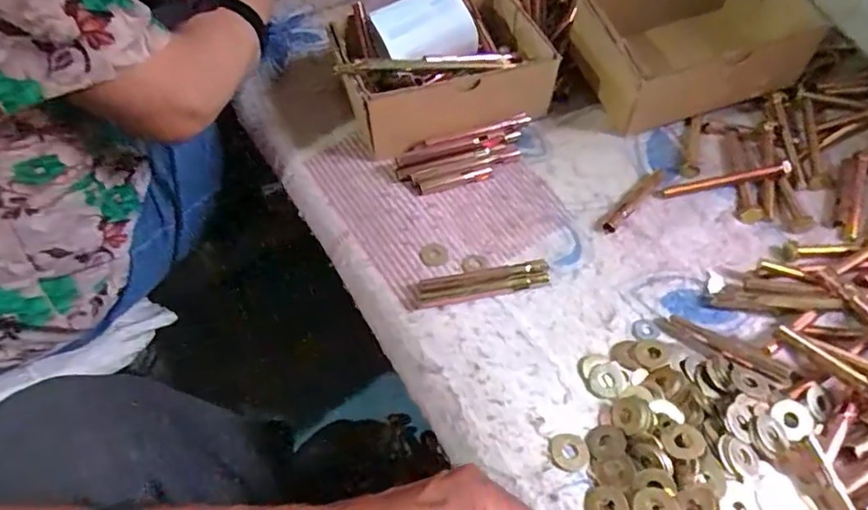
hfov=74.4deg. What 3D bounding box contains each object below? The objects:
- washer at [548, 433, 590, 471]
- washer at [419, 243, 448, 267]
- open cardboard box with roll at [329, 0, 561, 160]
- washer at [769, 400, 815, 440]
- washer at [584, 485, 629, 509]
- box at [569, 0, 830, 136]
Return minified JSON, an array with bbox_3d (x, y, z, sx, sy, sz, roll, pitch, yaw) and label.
[{"bbox_3d":[0.089,0.130,0.377,0.026,0.004,0.025,-1,52,1],"label":"washer"},{"bbox_3d":[0.000,0.000,0.471,0.023,0.004,0.023,-5,61,9],"label":"washer"},{"bbox_3d":[0.006,-0.183,0.538,0.199,0.084,0.150,-18,54,-12],"label":"open cardboard box with roll"},{"bbox_3d":[0.235,0.108,0.374,0.026,0.004,0.024,2,61,-4],"label":"washer"},{"bbox_3d":[0.106,0.156,0.352,0.026,0.004,0.024,-3,67,8],"label":"washer"},{"bbox_3d":[0.243,-0.201,0.548,0.185,0.099,0.132,-11,53,-6],"label":"box"}]

